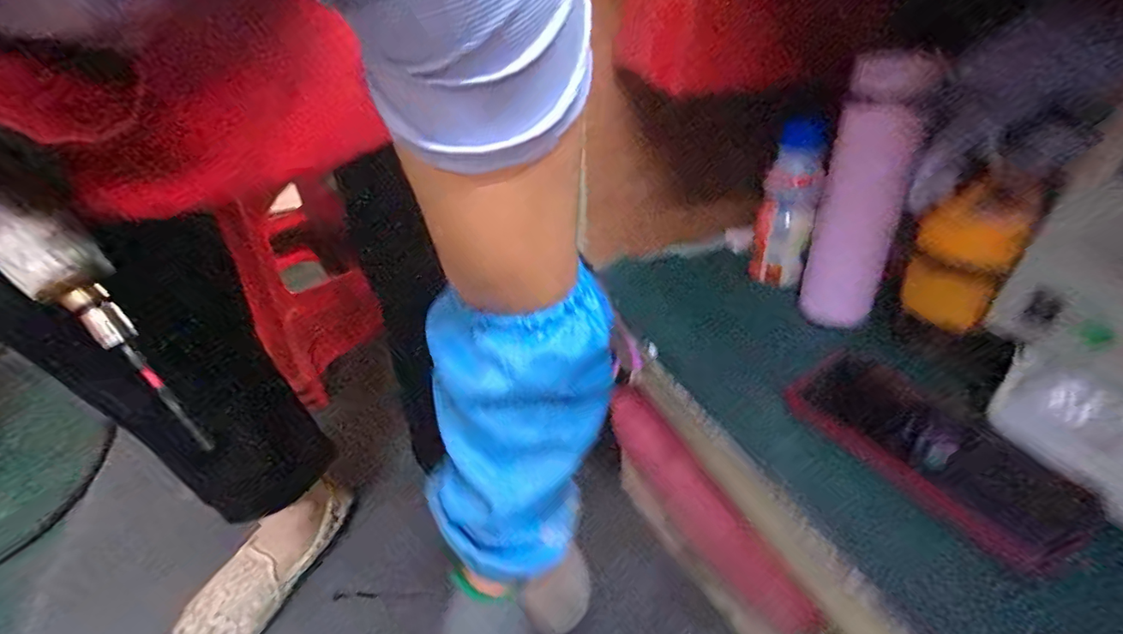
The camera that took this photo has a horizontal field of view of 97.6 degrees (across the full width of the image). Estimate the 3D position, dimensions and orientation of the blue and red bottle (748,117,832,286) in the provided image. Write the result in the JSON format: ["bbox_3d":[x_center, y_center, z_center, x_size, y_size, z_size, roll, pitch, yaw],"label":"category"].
[{"bbox_3d":[0.234,-0.117,0.513,0.051,0.164,0.055,7,35,14],"label":"blue and red bottle"}]

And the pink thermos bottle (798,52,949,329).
[{"bbox_3d":[0.265,-0.101,0.435,0.065,0.235,0.067,16,38,26],"label":"pink thermos bottle"}]

